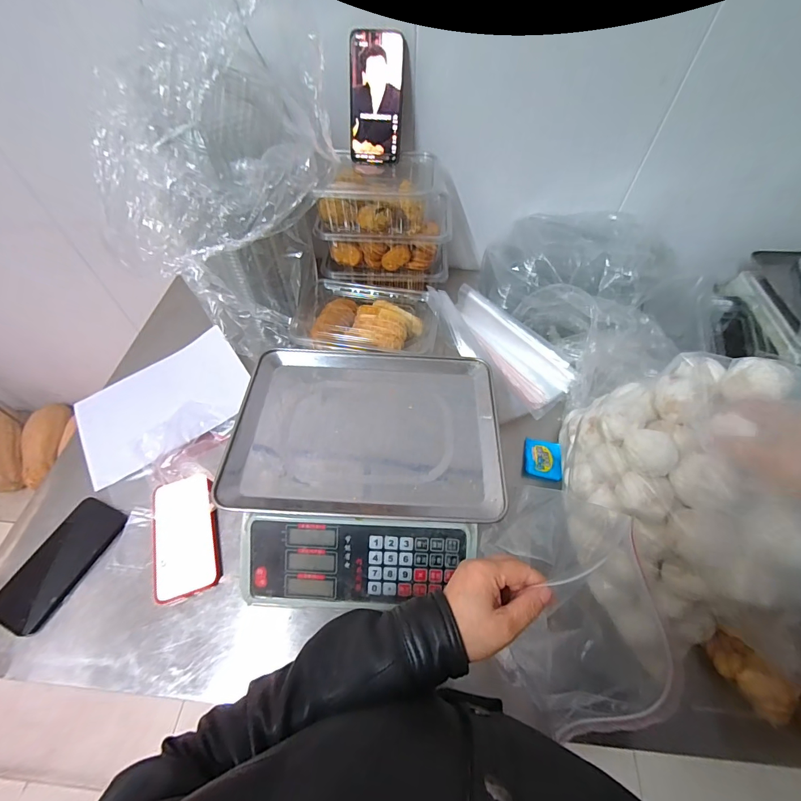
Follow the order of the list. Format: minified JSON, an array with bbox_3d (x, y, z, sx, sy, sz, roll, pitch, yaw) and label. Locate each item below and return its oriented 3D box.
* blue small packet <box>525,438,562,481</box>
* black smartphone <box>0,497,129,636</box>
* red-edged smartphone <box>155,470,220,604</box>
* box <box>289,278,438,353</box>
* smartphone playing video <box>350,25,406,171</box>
[{"bbox_3d":[0.225,0.092,0.604,0.055,0.014,0.066,13,57,8],"label":"blue small packet"},{"bbox_3d":[-0.447,0.211,0.505,0.076,0.012,0.161,19,59,12],"label":"black smartphone"},{"bbox_3d":[-0.292,0.180,0.518,0.082,0.017,0.156,-16,58,-11],"label":"red-edged smartphone"},{"bbox_3d":[-0.056,-0.135,0.691,0.239,0.080,0.155,7,57,4],"label":"box"},{"bbox_3d":[-0.036,-0.461,0.594,0.079,0.169,0.014,6,30,3],"label":"smartphone playing video"}]

